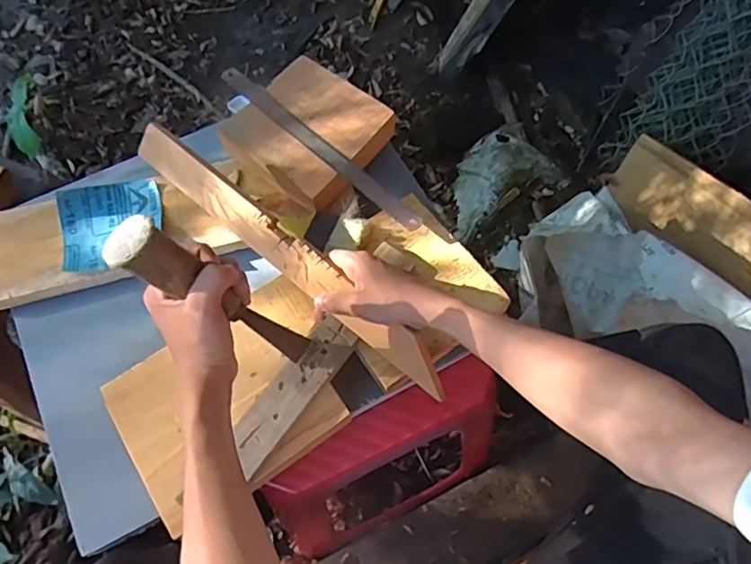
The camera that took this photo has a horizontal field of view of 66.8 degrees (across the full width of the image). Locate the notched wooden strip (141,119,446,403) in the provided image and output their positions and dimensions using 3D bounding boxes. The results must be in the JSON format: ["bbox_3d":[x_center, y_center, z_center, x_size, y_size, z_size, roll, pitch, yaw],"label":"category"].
[{"bbox_3d":[-0.084,-0.028,0.545,0.381,0.009,0.040,39,108,10],"label":"notched wooden strip"}]

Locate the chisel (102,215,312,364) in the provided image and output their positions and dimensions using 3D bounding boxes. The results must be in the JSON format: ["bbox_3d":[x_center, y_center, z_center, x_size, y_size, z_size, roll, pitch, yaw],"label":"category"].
[{"bbox_3d":[-0.115,0.015,0.450,0.032,0.224,0.036,-9,63,19],"label":"chisel"}]

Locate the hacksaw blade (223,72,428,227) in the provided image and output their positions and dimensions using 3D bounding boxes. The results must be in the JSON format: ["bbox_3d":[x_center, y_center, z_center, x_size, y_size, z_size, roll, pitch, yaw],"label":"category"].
[{"bbox_3d":[-0.064,-0.153,0.628,0.301,0.008,0.022,41,72,18],"label":"hacksaw blade"}]

